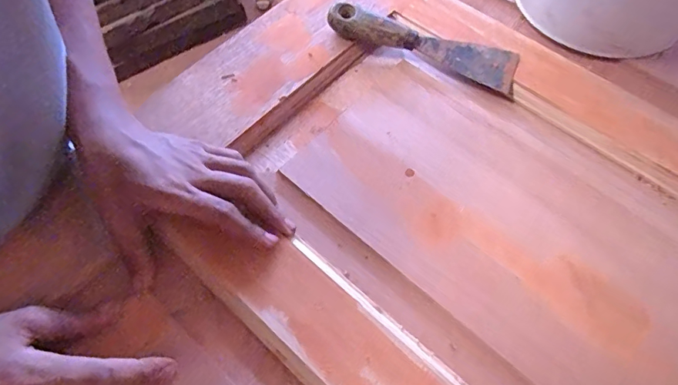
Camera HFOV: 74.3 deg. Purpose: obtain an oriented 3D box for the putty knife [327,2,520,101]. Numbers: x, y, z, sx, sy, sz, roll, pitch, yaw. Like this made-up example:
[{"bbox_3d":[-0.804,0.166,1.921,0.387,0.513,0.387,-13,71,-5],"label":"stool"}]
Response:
[{"bbox_3d":[0.080,-0.144,0.430,0.183,0.027,0.044,19,64,11],"label":"putty knife"}]

